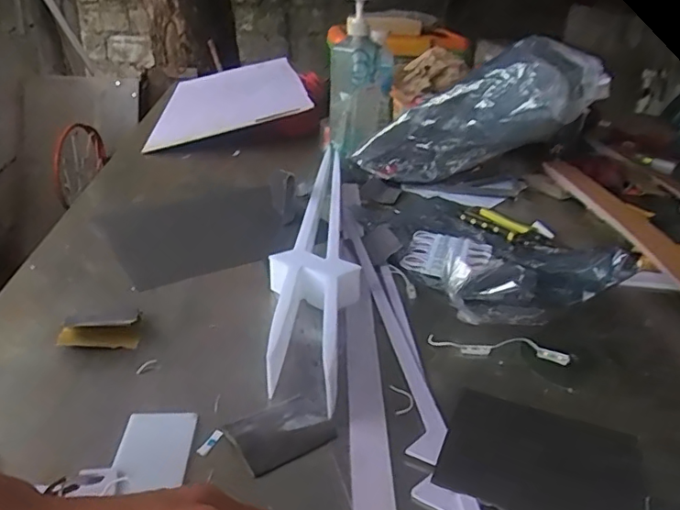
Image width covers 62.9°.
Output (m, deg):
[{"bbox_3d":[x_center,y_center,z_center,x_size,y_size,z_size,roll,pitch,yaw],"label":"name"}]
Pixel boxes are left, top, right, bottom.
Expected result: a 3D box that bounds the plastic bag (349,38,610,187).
[{"bbox_3d":[0.175,-0.179,0.760,0.366,0.128,0.079,-19,6,46],"label":"plastic bag"}]

